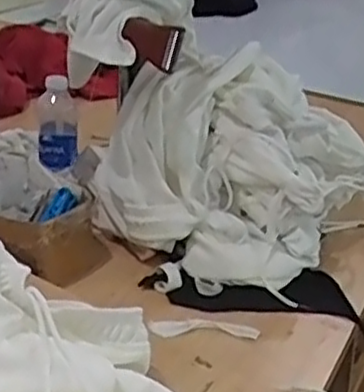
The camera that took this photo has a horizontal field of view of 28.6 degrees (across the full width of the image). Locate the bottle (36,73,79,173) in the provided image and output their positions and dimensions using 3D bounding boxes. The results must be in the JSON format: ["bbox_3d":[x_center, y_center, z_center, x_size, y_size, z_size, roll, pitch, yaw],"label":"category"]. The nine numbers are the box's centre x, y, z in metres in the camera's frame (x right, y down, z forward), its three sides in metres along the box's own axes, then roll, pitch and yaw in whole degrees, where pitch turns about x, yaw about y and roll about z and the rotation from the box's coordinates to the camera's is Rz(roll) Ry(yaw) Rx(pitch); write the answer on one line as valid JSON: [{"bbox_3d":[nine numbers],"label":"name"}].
[{"bbox_3d":[-0.180,-0.106,1.036,0.057,0.116,0.058,-1,28,-11],"label":"bottle"}]

